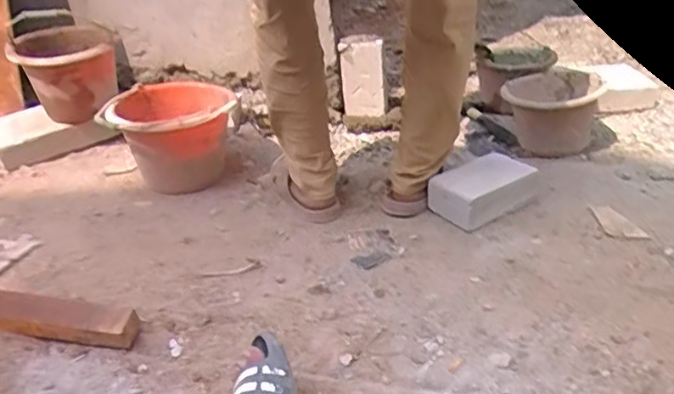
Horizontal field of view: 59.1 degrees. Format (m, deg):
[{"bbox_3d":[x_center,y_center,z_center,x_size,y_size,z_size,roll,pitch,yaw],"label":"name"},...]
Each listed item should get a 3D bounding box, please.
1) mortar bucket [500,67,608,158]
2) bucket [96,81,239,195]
[{"bbox_3d":[0.553,-0.226,1.542,0.234,0.146,0.236,8,31,17],"label":"mortar bucket"},{"bbox_3d":[-0.388,-0.147,1.418,0.268,0.184,0.268,-1,29,1],"label":"bucket"}]

